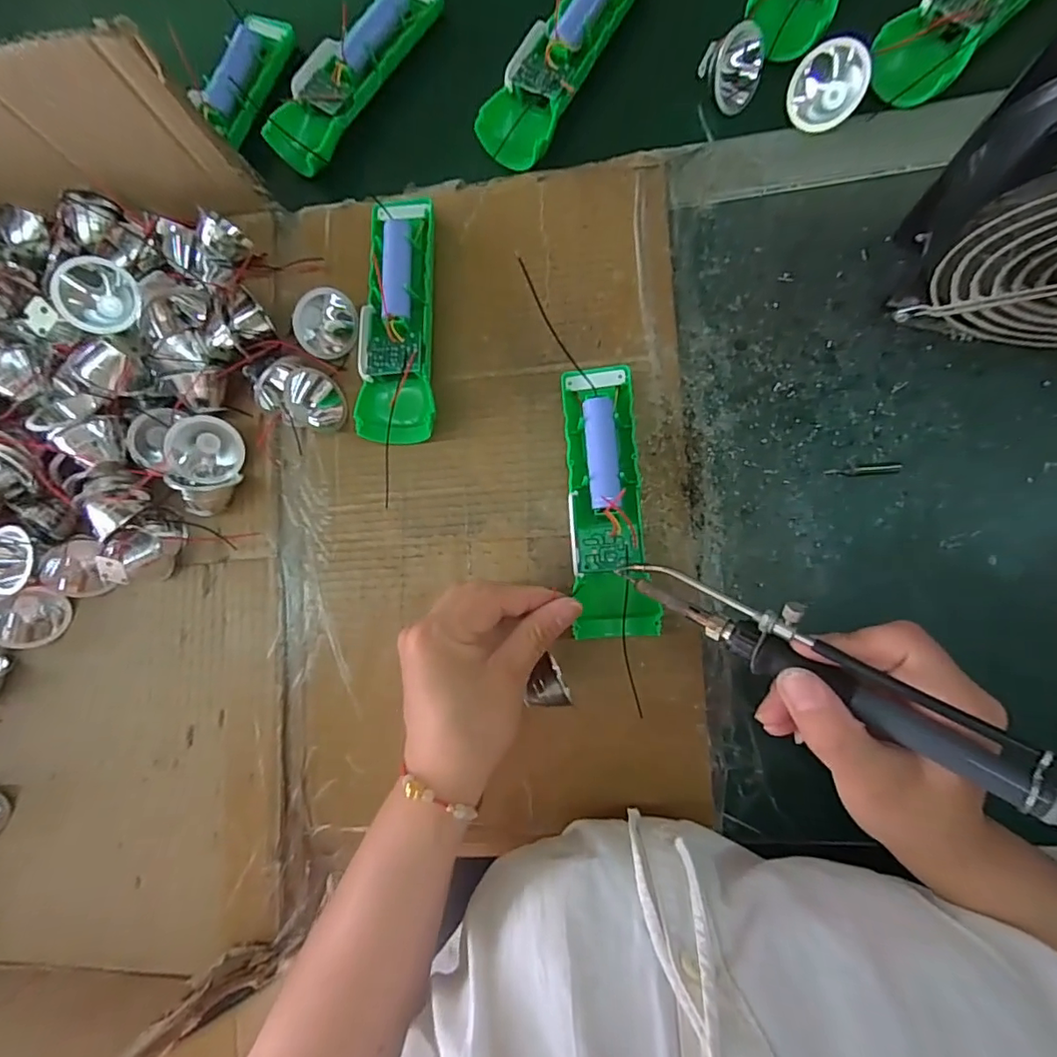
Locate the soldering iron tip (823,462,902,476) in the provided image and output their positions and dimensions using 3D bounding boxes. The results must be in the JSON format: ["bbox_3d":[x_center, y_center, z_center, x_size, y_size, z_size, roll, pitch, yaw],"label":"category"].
[{"bbox_3d":[0.194,-0.034,0.309,0.038,0.005,0.007,-1,87,7],"label":"soldering iron tip"}]

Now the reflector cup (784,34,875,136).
[{"bbox_3d":[0.179,-0.265,0.319,0.041,0.042,0.031,23,46,6],"label":"reflector cup"}]

